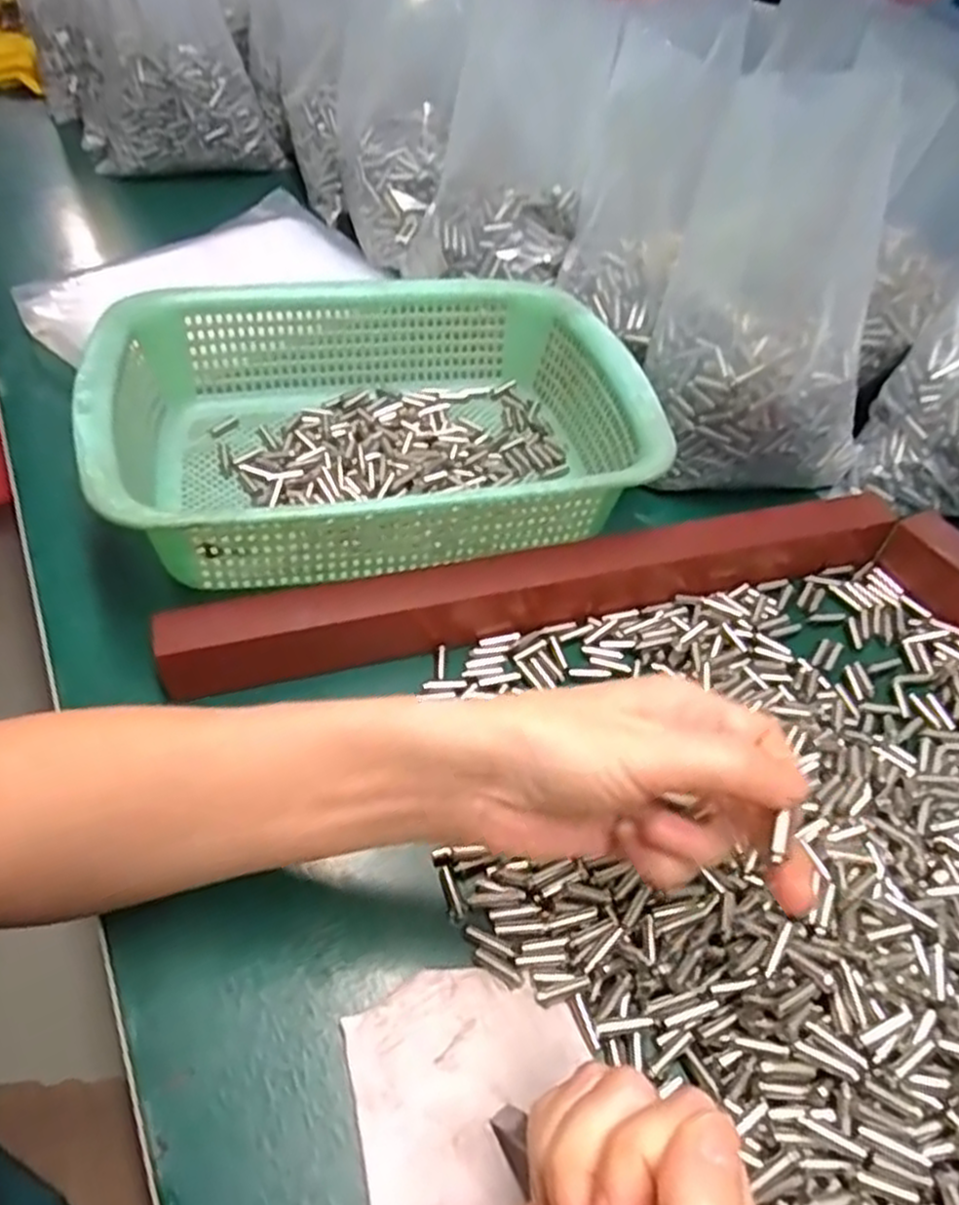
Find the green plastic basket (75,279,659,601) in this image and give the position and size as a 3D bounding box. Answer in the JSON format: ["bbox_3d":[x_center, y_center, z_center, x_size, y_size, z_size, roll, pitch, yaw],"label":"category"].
[{"bbox_3d":[-0.057,-0.107,0.450,0.290,0.085,0.220,-9,51,-11],"label":"green plastic basket"}]

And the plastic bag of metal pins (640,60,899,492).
[{"bbox_3d":[0.167,-0.160,0.435,0.134,0.195,0.089,16,51,10],"label":"plastic bag of metal pins"}]

